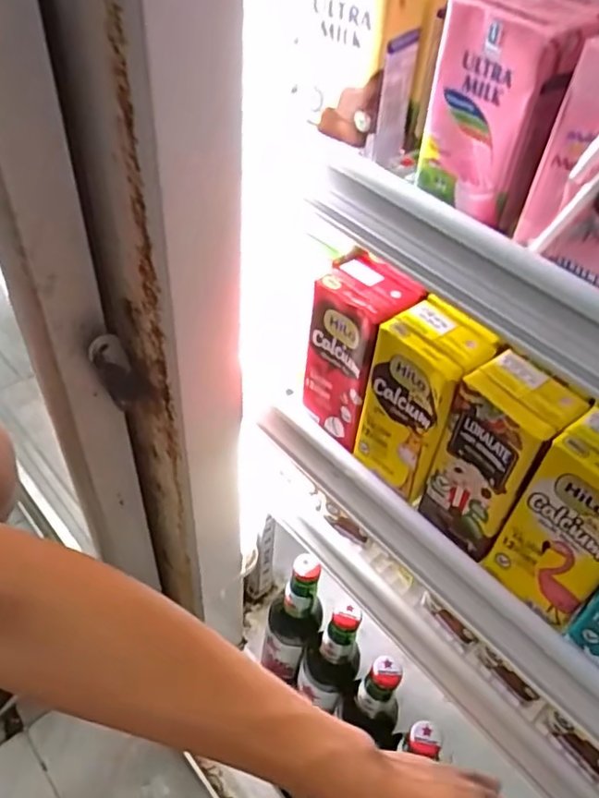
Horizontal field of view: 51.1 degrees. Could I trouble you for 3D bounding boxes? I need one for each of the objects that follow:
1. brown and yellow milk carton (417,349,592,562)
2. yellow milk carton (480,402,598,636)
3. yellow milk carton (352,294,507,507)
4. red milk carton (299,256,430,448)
[{"bbox_3d":[0.104,0.032,0.337,0.039,0.107,0.049,-33,58,-31],"label":"brown and yellow milk carton"},{"bbox_3d":[0.136,0.061,0.310,0.037,0.105,0.050,-32,57,-30],"label":"yellow milk carton"},{"bbox_3d":[0.069,0.002,0.360,0.041,0.105,0.052,-32,57,-30],"label":"yellow milk carton"},{"bbox_3d":[0.035,-0.028,0.385,0.045,0.104,0.049,-32,57,-30],"label":"red milk carton"}]

